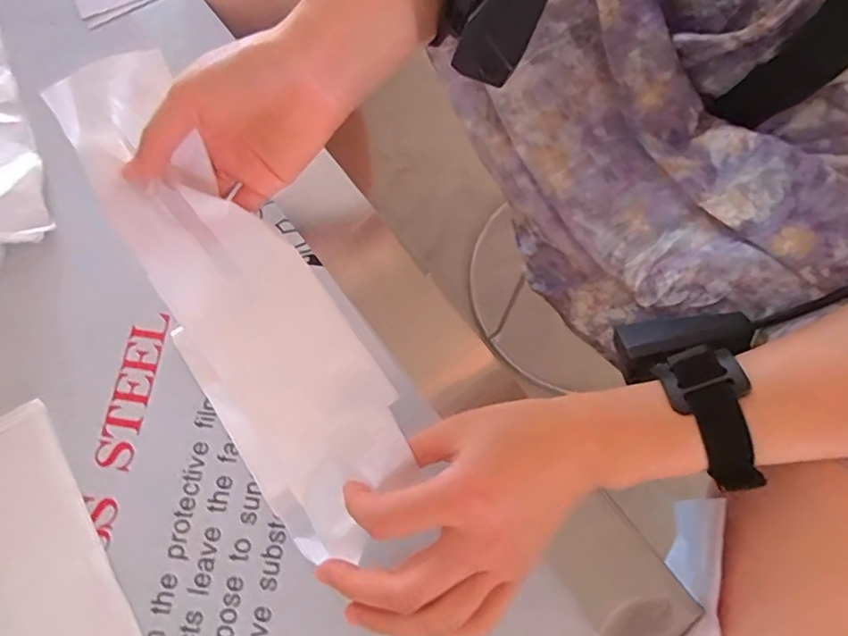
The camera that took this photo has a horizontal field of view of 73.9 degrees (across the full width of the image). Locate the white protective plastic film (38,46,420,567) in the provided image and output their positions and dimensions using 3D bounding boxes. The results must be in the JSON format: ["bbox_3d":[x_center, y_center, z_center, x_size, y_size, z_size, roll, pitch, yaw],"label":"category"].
[{"bbox_3d":[-0.104,-0.008,0.316,0.090,0.054,0.277,-33,90,-8],"label":"white protective plastic film"}]

